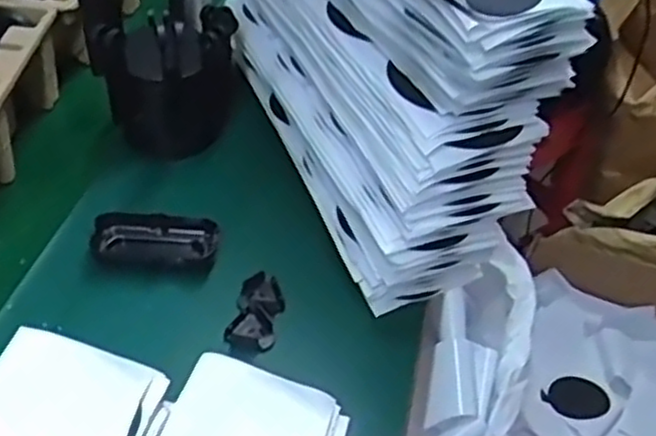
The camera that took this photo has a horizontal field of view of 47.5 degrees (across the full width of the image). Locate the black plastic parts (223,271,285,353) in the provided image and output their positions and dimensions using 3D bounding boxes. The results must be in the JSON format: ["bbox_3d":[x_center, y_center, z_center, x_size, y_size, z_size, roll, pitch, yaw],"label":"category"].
[{"bbox_3d":[-0.059,0.079,0.629,0.039,0.014,0.071,12,44,7],"label":"black plastic parts"}]

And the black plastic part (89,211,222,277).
[{"bbox_3d":[-0.156,0.021,0.674,0.109,0.021,0.057,8,44,3],"label":"black plastic part"}]

